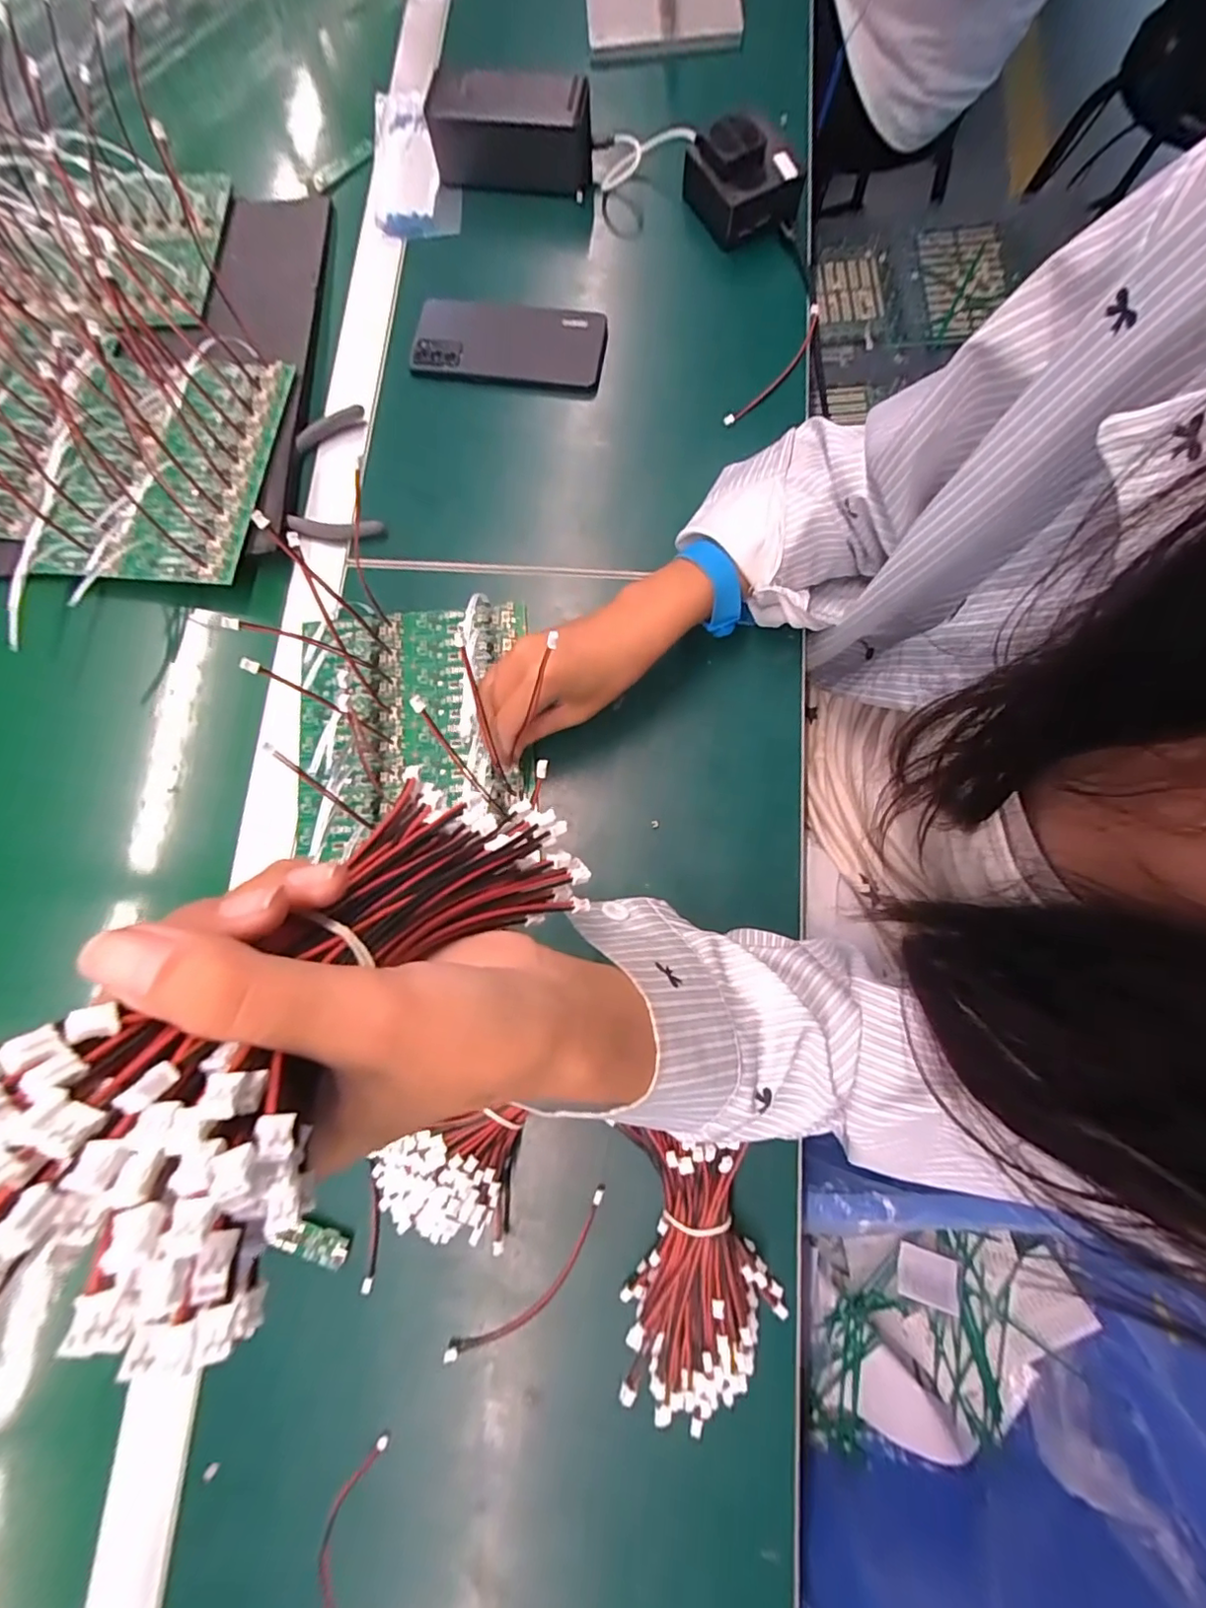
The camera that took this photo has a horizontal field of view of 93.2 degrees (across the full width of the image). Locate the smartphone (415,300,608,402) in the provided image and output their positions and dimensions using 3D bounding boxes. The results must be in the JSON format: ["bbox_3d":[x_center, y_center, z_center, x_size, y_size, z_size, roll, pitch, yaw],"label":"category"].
[{"bbox_3d":[-0.077,-0.376,0.465,0.154,0.014,0.077,7,88,1],"label":"smartphone"}]

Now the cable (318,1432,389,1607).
[{"bbox_3d":[-0.144,0.410,0.319,0.024,0.011,0.105,10,79,5],"label":"cable"}]

